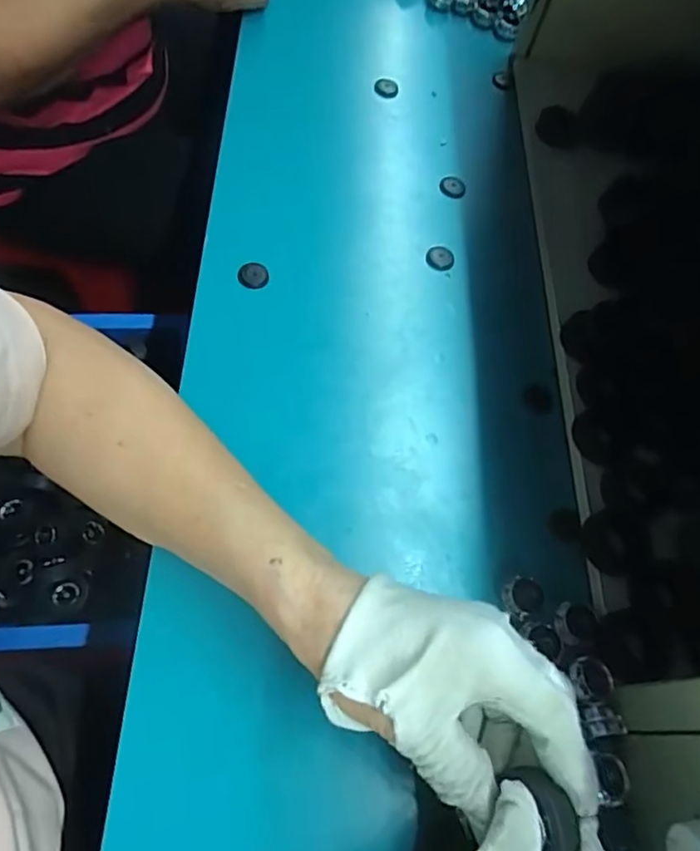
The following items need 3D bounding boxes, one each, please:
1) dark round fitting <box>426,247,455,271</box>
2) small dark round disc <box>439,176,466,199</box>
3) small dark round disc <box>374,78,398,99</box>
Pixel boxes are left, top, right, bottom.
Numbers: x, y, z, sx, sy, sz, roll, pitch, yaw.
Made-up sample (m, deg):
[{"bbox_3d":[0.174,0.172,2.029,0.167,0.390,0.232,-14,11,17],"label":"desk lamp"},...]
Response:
[{"bbox_3d":[0.068,-0.127,0.452,0.021,0.004,0.020,2,65,-5],"label":"dark round fitting"},{"bbox_3d":[0.084,-0.194,0.490,0.021,0.005,0.023,2,65,-5],"label":"small dark round disc"},{"bbox_3d":[0.032,-0.298,0.533,0.022,0.009,0.019,6,65,-3],"label":"small dark round disc"}]

